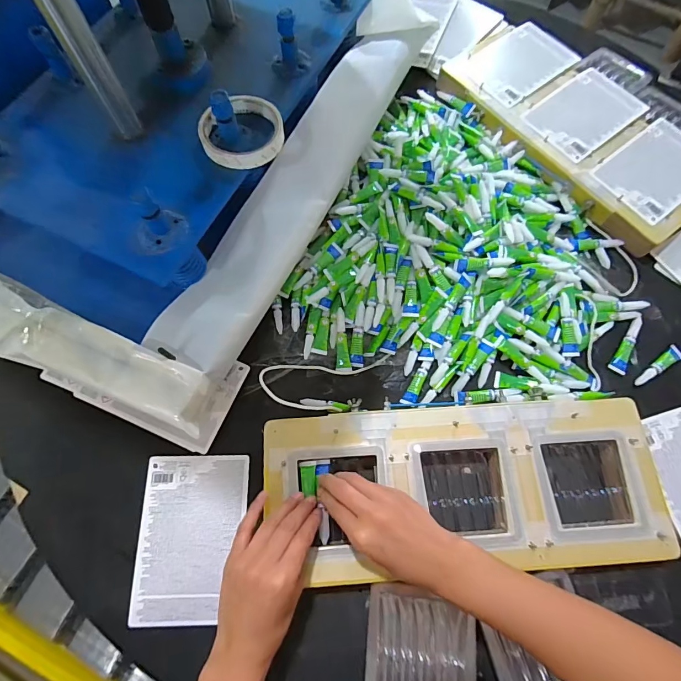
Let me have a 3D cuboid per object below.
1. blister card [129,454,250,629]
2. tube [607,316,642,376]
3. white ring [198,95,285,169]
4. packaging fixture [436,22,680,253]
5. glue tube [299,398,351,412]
[{"bbox_3d":[-0.165,0.216,0.439,0.112,0.010,0.169,0,70,-2],"label":"blister card"},{"bbox_3d":[0.375,0.006,0.514,0.019,0.009,0.081,32,72,10],"label":"tube"},{"bbox_3d":[-0.107,-0.228,0.434,0.088,0.018,0.089,-1,71,2],"label":"white ring"},{"bbox_3d":[0.369,-0.335,0.609,0.205,0.038,0.421,-38,75,-14],"label":"packaging fixture"},{"bbox_3d":[-0.018,0.078,0.483,0.063,0.010,0.012,5,71,20],"label":"glue tube"}]

